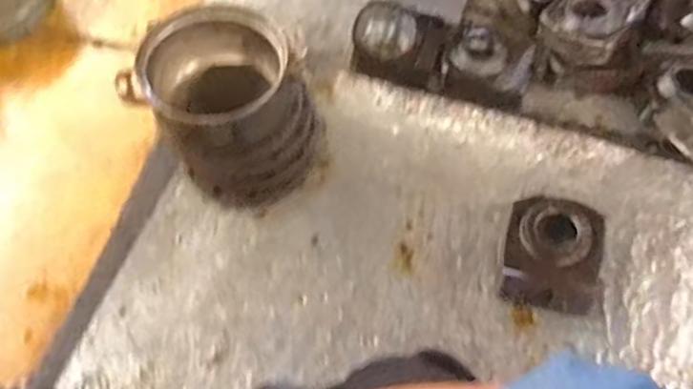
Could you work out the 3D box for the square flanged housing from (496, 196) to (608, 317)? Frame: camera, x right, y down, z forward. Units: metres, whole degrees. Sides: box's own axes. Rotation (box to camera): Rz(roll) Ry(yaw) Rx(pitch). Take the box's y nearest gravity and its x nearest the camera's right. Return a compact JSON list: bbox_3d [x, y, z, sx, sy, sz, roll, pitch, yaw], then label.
[{"bbox_3d":[0.367,0.105,1.044,0.171,0.095,0.186,7,61,7],"label":"square flanged housing"}]

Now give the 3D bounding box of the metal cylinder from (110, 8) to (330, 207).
[{"bbox_3d":[-0.201,-0.140,1.070,0.256,0.283,0.251,19,63,13],"label":"metal cylinder"}]

